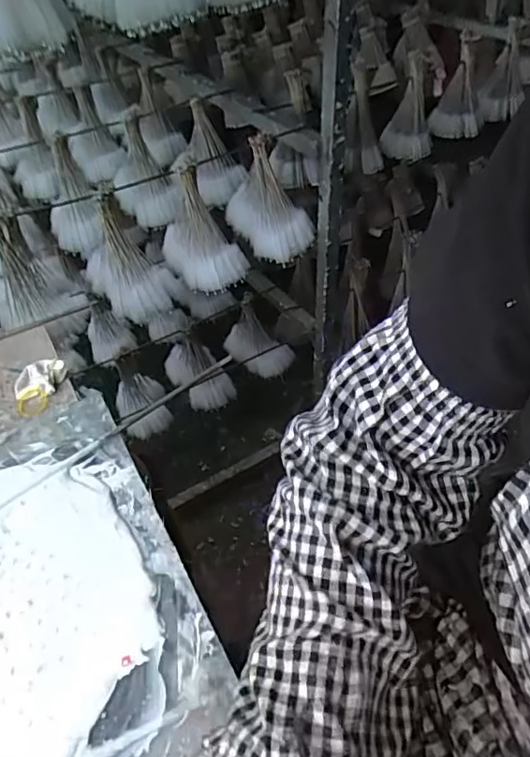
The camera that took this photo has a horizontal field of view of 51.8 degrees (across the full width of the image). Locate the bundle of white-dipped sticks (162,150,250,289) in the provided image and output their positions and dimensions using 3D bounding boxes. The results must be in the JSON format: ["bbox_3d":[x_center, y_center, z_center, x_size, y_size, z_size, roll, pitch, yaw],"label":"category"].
[{"bbox_3d":[-0.110,-0.266,0.942,0.138,0.191,0.137,-11,45,-9],"label":"bundle of white-dipped sticks"}]

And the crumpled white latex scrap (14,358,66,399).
[{"bbox_3d":[-0.236,0.000,0.572,0.052,0.024,0.036,-7,44,-5],"label":"crumpled white latex scrap"}]

